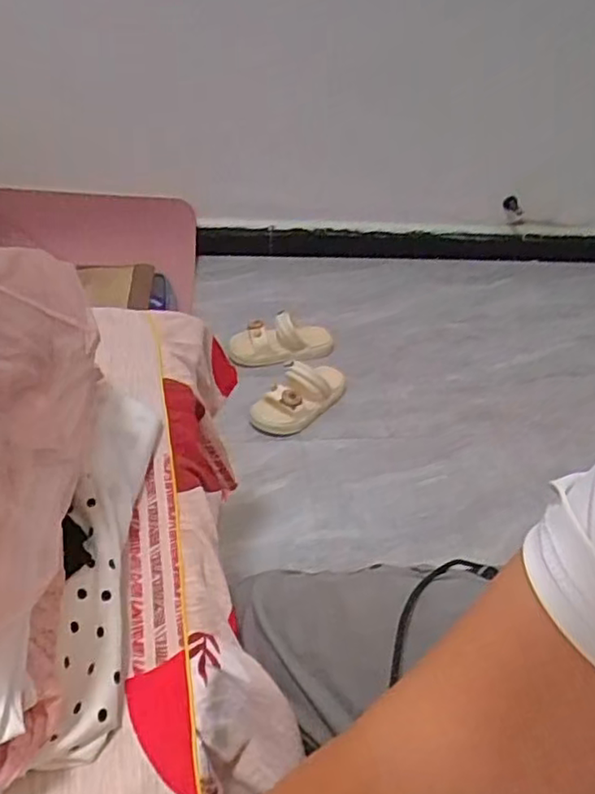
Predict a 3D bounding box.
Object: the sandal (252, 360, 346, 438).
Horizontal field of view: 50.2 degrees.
[{"bbox_3d":[0.013,-0.012,1.367,0.107,0.078,0.236,31,47,24],"label":"sandal"}]

